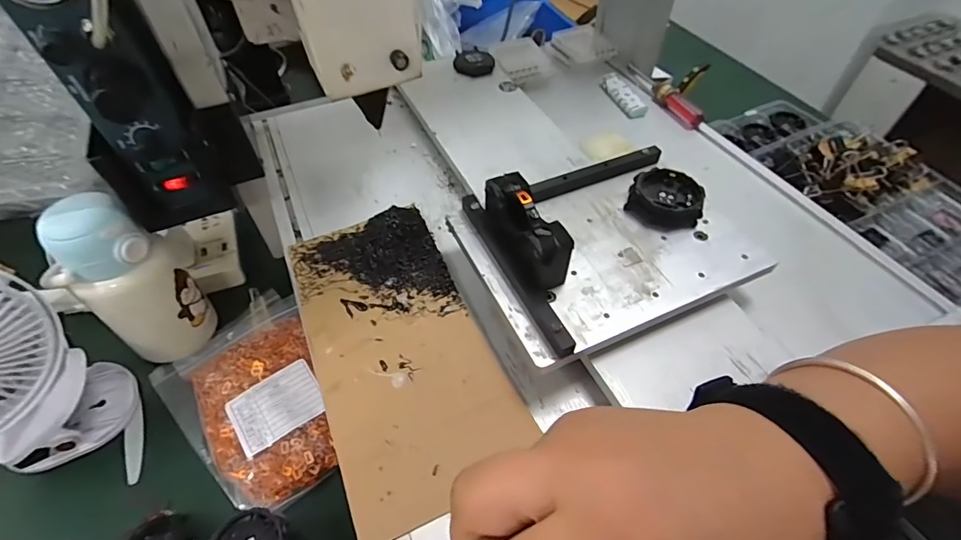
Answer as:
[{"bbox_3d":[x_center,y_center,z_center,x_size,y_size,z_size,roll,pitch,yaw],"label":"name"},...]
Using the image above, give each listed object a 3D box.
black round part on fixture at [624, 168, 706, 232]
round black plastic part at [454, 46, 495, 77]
[{"bbox_3d":[0.144,-0.055,0.357,0.053,0.019,0.048,22,54,16],"label":"black round part on fixture"},{"bbox_3d":[-0.007,-0.244,0.535,0.047,0.011,0.048,1,51,-1],"label":"round black plastic part"}]

